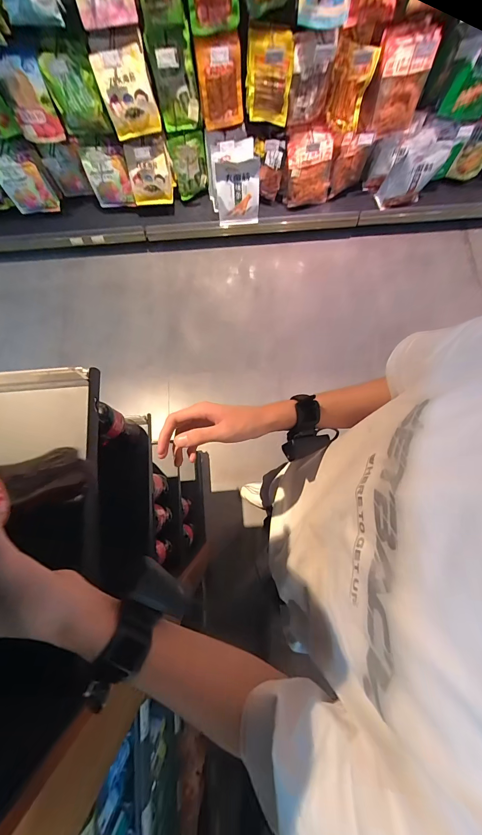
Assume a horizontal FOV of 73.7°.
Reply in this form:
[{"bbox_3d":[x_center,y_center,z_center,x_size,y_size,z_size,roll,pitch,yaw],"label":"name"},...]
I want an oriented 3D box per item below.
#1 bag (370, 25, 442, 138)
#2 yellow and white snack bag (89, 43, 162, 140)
[{"bbox_3d":[0.634,-1.292,1.252,0.194,0.323,0.061,-14,69,-1],"label":"bag"},{"bbox_3d":[-0.459,-1.312,1.308,0.205,0.278,0.065,-6,76,0],"label":"yellow and white snack bag"}]

